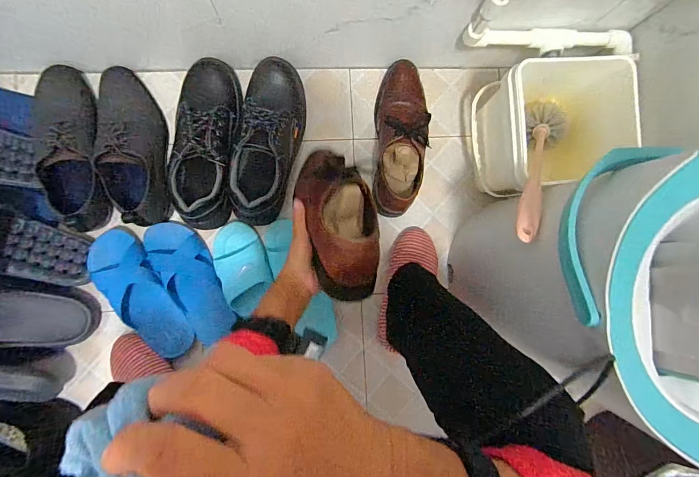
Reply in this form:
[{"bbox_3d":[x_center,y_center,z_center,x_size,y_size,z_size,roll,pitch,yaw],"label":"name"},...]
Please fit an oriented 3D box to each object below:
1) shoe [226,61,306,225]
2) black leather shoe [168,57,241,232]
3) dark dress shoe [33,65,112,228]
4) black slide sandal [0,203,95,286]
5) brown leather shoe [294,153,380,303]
[{"bbox_3d":[-0.134,-0.167,0.632,0.102,0.109,0.285,5,88,-5],"label":"shoe"},{"bbox_3d":[-0.231,-0.163,0.621,0.111,0.095,0.280,1,89,-5],"label":"black leather shoe"},{"bbox_3d":[-0.448,-0.157,0.599,0.088,0.084,0.284,-20,90,-5],"label":"dark dress shoe"},{"bbox_3d":[-0.557,0.003,0.583,0.265,0.067,0.114,25,87,-24],"label":"black slide sandal"},{"bbox_3d":[-0.011,-0.018,0.506,0.089,0.087,0.199,-15,74,-5],"label":"brown leather shoe"}]

